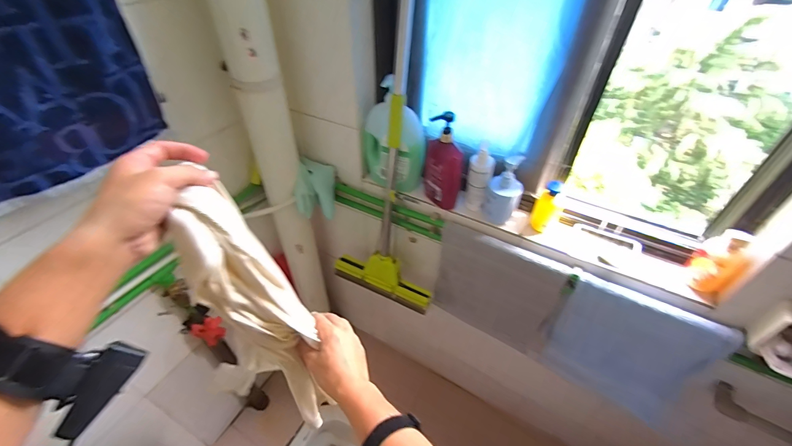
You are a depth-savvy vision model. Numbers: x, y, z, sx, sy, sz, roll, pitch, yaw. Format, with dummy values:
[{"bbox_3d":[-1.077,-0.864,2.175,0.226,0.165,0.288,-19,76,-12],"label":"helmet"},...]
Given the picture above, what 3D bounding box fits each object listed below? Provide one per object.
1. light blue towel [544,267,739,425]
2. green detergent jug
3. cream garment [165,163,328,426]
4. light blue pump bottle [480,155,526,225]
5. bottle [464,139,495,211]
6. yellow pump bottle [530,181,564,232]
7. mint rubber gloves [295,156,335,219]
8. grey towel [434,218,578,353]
[{"bbox_3d":[0.573,0.333,0.885,0.341,0.418,0.034,23,47,22],"label":"light blue towel"},{"bbox_3d":[-0.011,-0.212,0.900,0.170,0.285,0.082,9,44,9],"label":"green detergent jug"},{"bbox_3d":[-0.165,0.124,0.459,0.065,0.383,0.105,8,42,20],"label":"cream garment"},{"bbox_3d":[0.263,-0.070,0.852,0.082,0.187,0.062,13,44,13],"label":"light blue pump bottle"},{"bbox_3d":[0.211,-0.117,0.879,0.056,0.198,0.059,13,44,13],"label":"bottle"},{"bbox_3d":[0.362,-0.041,0.829,0.052,0.116,0.053,23,47,22],"label":"yellow pump bottle"},{"bbox_3d":[-0.234,-0.103,1.011,0.101,0.110,0.141,0,43,0],"label":"mint rubber gloves"},{"bbox_3d":[0.268,0.194,0.995,0.321,0.380,0.032,22,47,22],"label":"grey towel"}]

